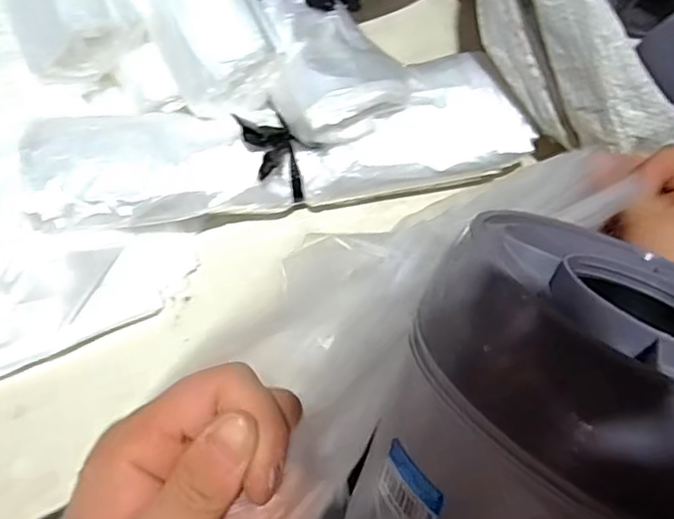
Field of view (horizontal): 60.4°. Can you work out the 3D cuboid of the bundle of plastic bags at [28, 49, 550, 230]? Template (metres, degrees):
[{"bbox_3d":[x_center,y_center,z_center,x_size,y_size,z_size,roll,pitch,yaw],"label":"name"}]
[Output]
[{"bbox_3d":[-0.042,-0.094,0.454,0.386,0.047,0.102,-9,72,-2],"label":"bundle of plastic bags"}]

